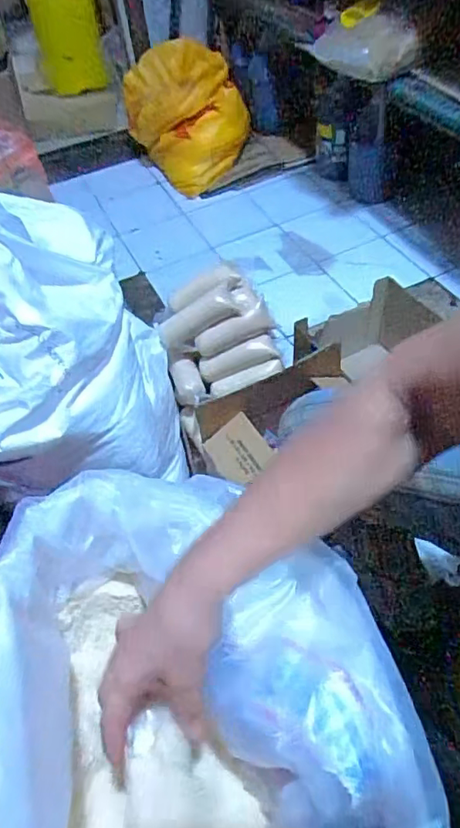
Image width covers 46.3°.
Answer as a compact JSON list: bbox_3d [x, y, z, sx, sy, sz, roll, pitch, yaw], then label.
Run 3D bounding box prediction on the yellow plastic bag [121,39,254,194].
[{"bbox_3d":[-0.146,-0.955,1.692,0.378,0.329,0.434,-3,51,4],"label":"yellow plastic bag"}]

